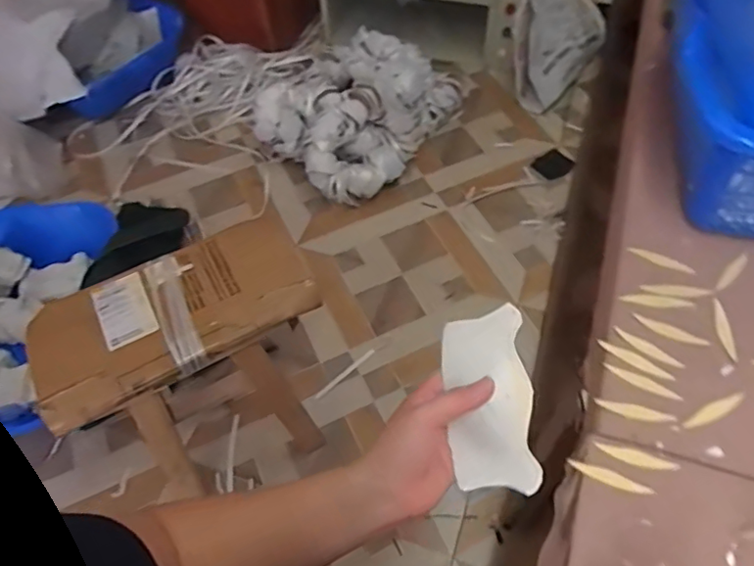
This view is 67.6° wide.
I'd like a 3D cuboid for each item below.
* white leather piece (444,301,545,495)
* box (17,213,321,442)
[{"bbox_3d":[0.085,0.088,0.430,0.061,0.042,0.134,-5,74,0],"label":"white leather piece"},{"bbox_3d":[-0.313,0.042,0.864,0.407,0.055,0.199,-27,58,-15],"label":"box"}]

